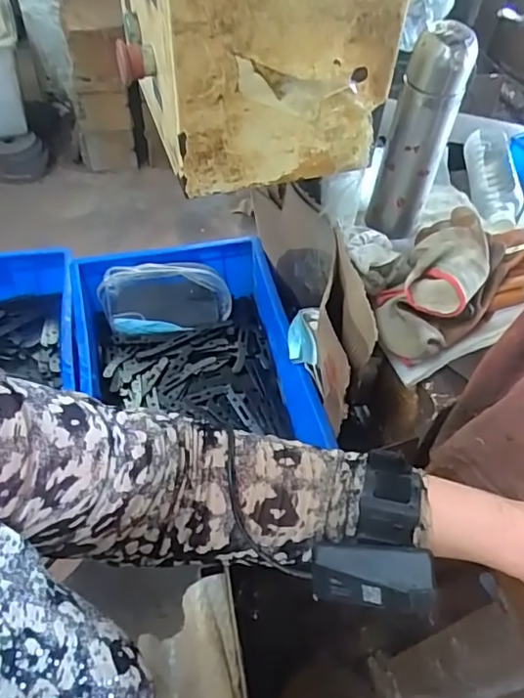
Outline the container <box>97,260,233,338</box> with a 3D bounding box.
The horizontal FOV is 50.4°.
[{"bbox_3d":[-0.152,-0.079,0.881,0.204,0.078,0.084,-4,51,-8],"label":"container"}]

